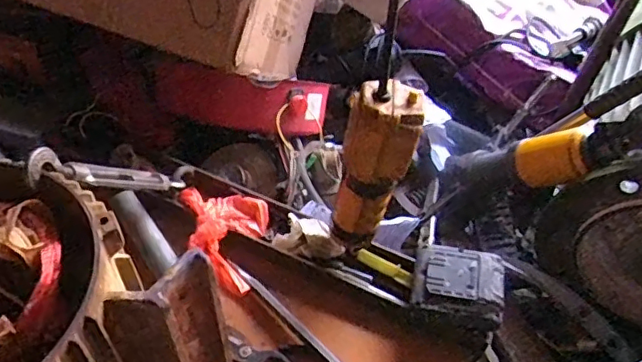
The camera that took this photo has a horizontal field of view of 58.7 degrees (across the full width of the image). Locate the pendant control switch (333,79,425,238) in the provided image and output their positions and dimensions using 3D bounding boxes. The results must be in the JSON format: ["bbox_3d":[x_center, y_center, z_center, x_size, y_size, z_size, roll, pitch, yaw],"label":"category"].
[{"bbox_3d":[0.051,-0.008,0.561,0.068,0.193,0.048,5,50,1],"label":"pendant control switch"}]

